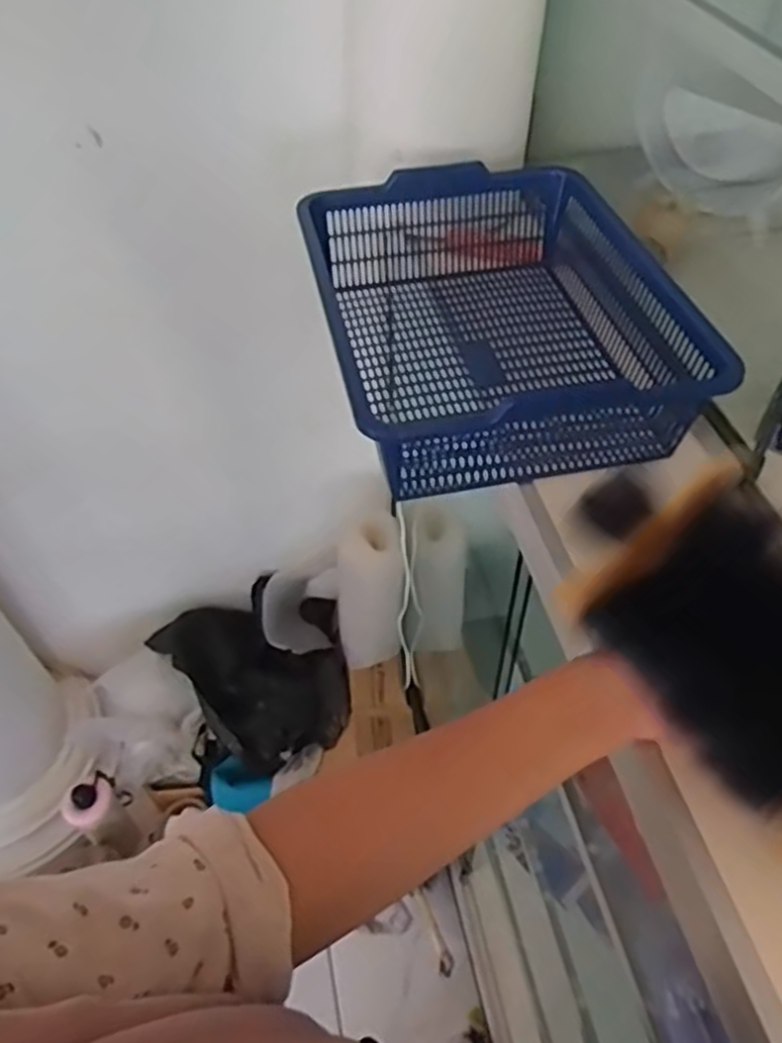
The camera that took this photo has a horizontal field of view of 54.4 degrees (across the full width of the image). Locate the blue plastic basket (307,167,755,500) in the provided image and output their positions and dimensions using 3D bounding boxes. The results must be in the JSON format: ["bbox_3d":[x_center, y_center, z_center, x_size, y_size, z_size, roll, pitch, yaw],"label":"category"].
[{"bbox_3d":[0.086,-0.169,0.629,0.271,0.099,0.328,-10,50,-6],"label":"blue plastic basket"}]

